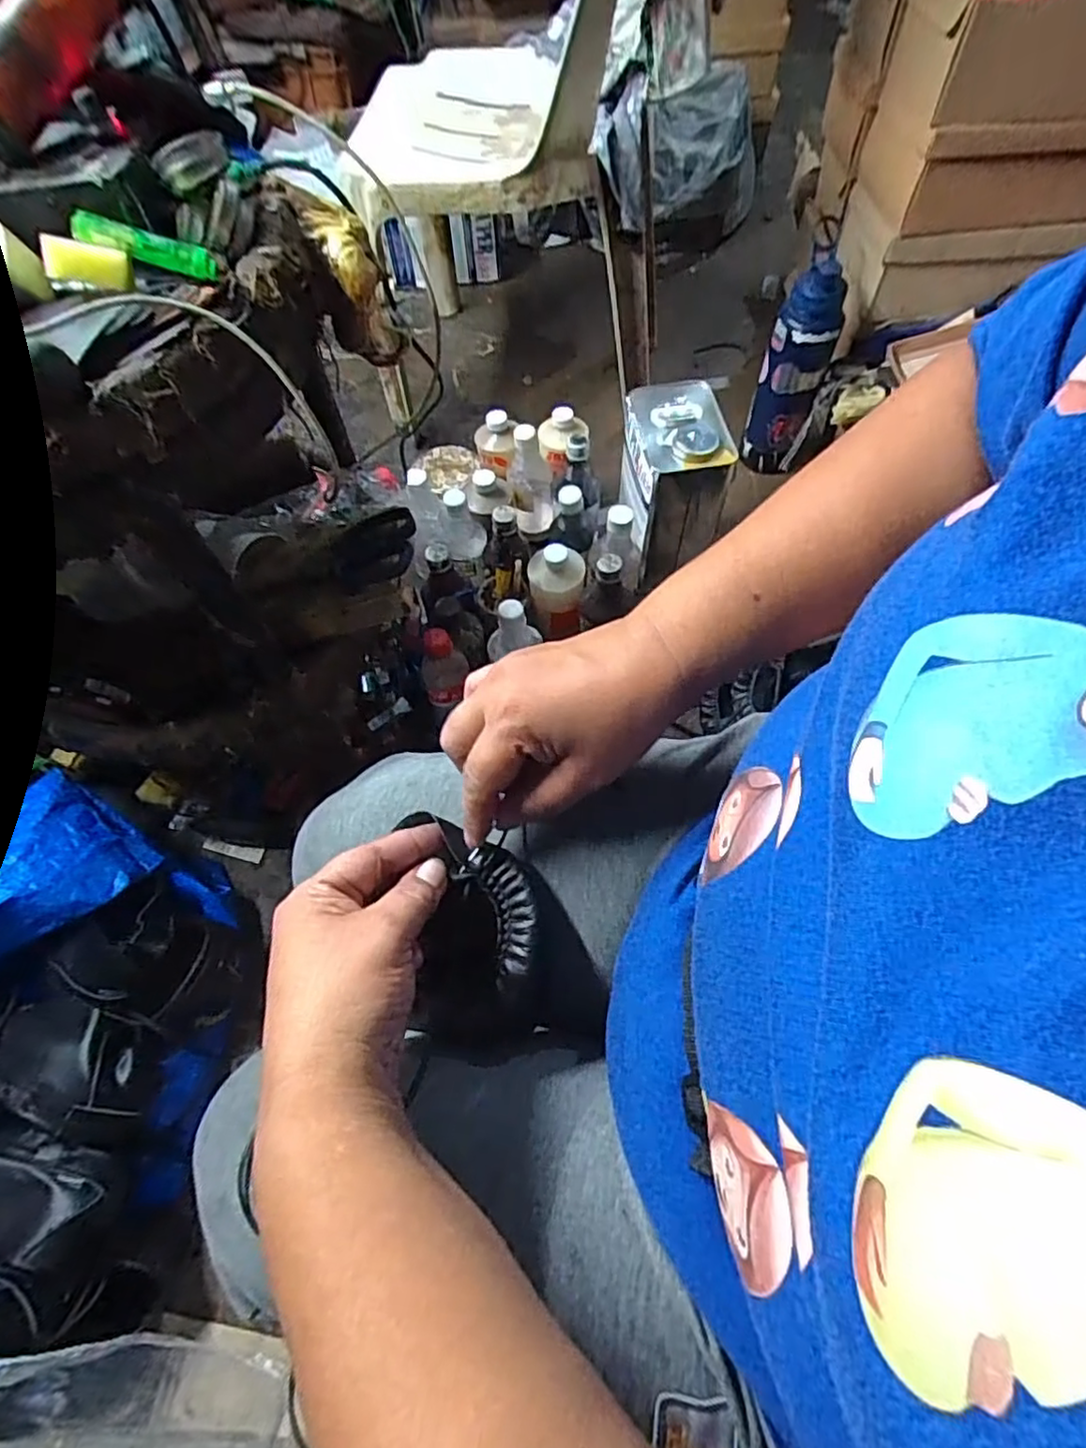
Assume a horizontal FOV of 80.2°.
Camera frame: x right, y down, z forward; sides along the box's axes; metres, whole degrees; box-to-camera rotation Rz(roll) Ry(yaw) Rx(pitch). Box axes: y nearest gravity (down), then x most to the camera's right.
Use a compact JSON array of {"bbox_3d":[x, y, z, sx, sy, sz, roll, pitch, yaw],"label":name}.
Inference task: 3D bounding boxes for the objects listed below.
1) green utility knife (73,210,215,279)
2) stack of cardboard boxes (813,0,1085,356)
[{"bbox_3d":[-0.237,-0.286,0.387,0.073,0.013,0.018,4,59,-27],"label":"green utility knife"},{"bbox_3d":[0.565,-0.787,0.853,0.380,0.300,0.325,-8,63,-1],"label":"stack of cardboard boxes"}]

